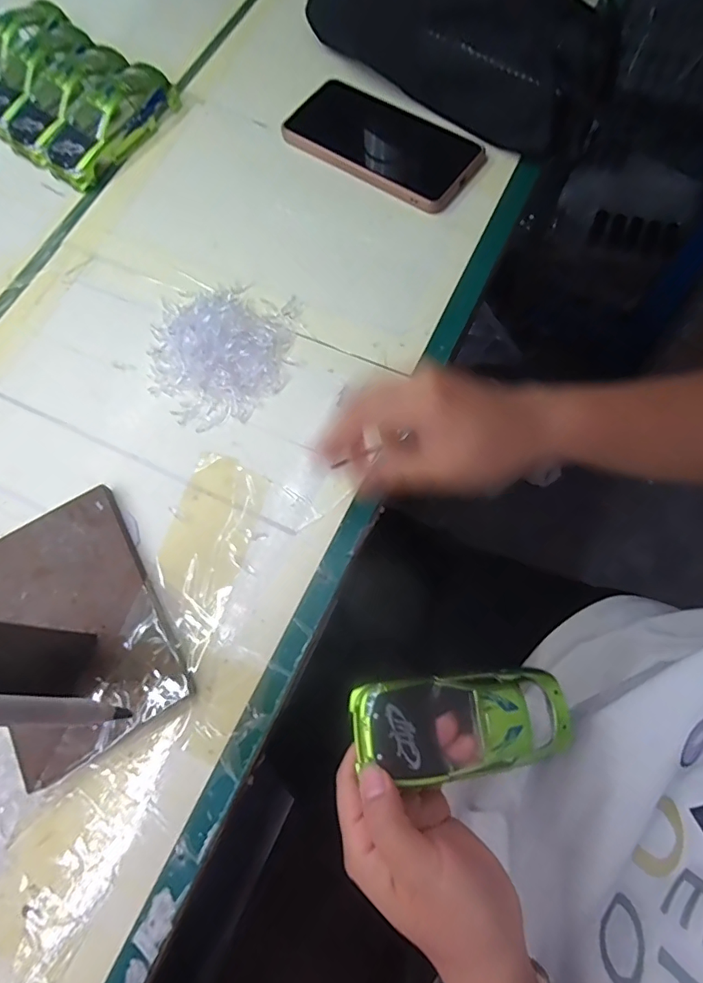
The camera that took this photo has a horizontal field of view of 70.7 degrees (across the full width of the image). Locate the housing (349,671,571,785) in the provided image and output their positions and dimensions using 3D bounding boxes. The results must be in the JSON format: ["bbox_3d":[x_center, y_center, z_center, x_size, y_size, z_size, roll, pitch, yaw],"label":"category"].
[{"bbox_3d":[0.067,0.127,0.271,0.129,0.024,0.049,2,69,-14],"label":"housing"}]

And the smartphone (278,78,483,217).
[{"bbox_3d":[0.024,-0.294,0.419,0.165,0.016,0.078,33,76,13],"label":"smartphone"}]

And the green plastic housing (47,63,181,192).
[{"bbox_3d":[-0.216,-0.327,0.436,0.060,0.038,0.126,36,77,14],"label":"green plastic housing"}]

